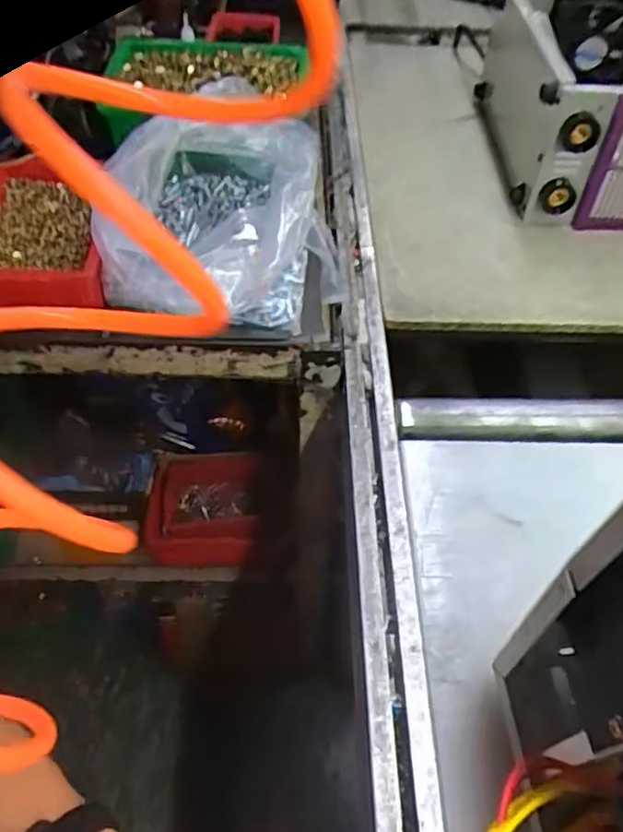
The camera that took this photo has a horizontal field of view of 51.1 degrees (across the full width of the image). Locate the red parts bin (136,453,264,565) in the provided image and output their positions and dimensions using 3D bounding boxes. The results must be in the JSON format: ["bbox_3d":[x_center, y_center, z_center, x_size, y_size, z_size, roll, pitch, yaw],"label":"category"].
[{"bbox_3d":[-0.145,0.126,0.884,0.159,0.065,0.134,1,50,-1],"label":"red parts bin"}]

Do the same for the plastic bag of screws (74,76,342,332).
[{"bbox_3d":[-0.082,-0.205,0.652,0.213,0.145,0.234,-2,51,-2],"label":"plastic bag of screws"}]

